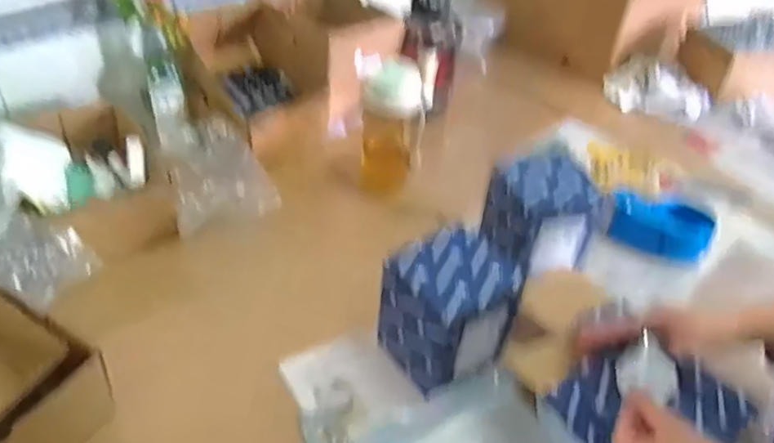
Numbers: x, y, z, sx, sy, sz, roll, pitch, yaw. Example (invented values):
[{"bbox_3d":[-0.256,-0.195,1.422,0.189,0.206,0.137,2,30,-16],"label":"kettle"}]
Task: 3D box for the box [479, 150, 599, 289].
[{"bbox_3d":[0.188,-0.001,0.804,0.108,0.133,0.109,-11,44,-19],"label":"box"}]

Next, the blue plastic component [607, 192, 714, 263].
[{"bbox_3d":[0.376,0.012,0.865,0.137,0.057,0.066,15,41,10],"label":"blue plastic component"}]

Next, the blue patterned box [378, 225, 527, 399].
[{"bbox_3d":[0.063,0.097,0.675,0.112,0.129,0.112,-20,47,-27],"label":"blue patterned box"}]

